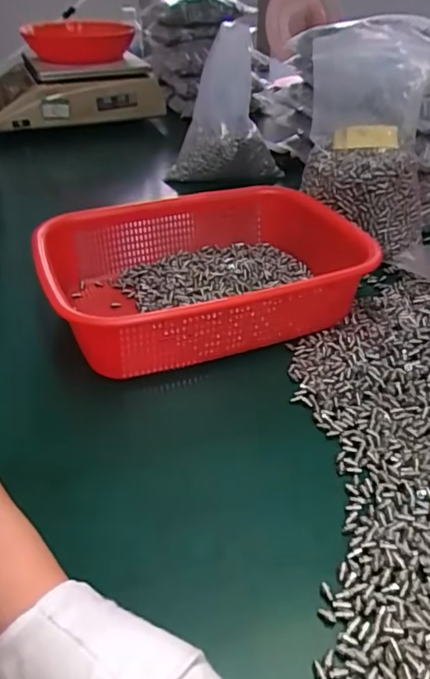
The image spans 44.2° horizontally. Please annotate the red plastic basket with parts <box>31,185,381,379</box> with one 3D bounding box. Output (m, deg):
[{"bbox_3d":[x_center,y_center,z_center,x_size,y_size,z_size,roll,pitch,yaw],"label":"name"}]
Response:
[{"bbox_3d":[-0.004,-0.063,0.495,0.273,0.073,0.203,-12,37,-15],"label":"red plastic basket with parts"}]

